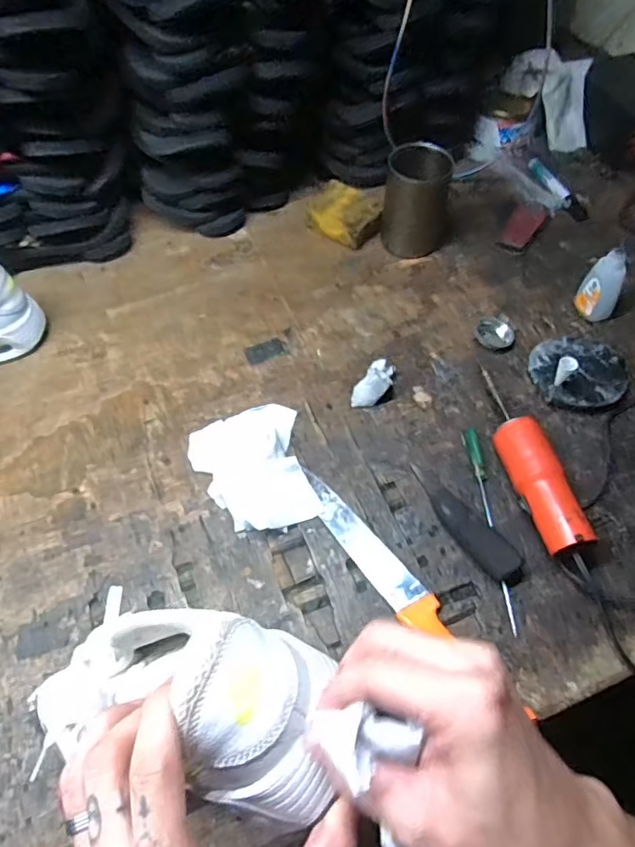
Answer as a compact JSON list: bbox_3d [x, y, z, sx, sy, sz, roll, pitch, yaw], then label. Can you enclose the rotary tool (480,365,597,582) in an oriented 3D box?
[{"bbox_3d":[0.195,0.033,0.508,0.040,0.045,0.211,-12,57,-6],"label":"rotary tool"}]

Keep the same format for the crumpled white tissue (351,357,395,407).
[{"bbox_3d":[0.062,-0.042,0.573,0.033,0.027,0.058,24,60,17],"label":"crumpled white tissue"}]

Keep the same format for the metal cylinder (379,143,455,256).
[{"bbox_3d":[0.124,-0.273,0.674,0.083,0.121,0.065,9,57,8],"label":"metal cylinder"}]

